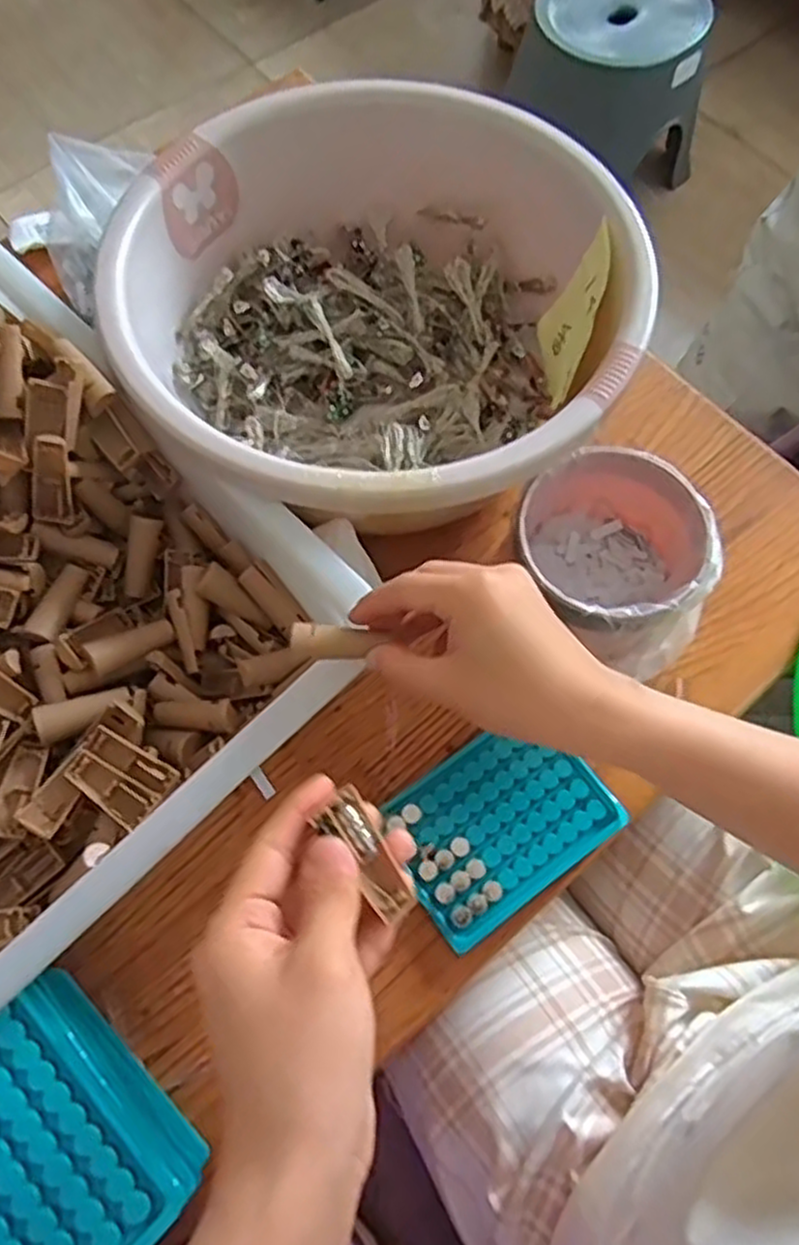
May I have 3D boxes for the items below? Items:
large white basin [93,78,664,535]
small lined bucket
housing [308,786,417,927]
[{"bbox_3d":[-0.016,-0.194,0.518,0.320,0.122,0.310,0,68,-1],"label":"large white basin"},{"bbox_3d":[0.136,-0.036,0.492,0.131,0.084,0.112,41,73,14],"label":"small lined bucket"},{"bbox_3d":[-0.013,0.087,0.287,0.019,0.012,0.047,-32,94,-12],"label":"housing"}]

